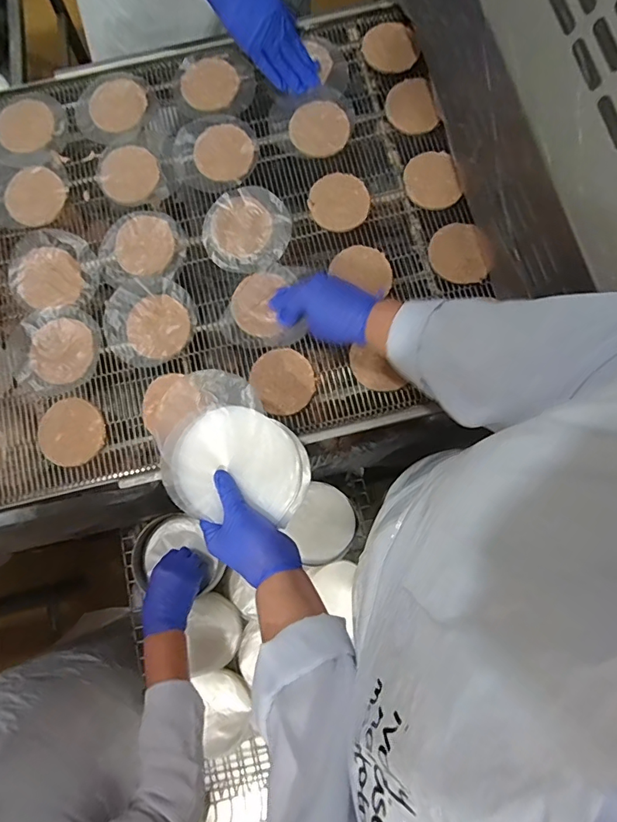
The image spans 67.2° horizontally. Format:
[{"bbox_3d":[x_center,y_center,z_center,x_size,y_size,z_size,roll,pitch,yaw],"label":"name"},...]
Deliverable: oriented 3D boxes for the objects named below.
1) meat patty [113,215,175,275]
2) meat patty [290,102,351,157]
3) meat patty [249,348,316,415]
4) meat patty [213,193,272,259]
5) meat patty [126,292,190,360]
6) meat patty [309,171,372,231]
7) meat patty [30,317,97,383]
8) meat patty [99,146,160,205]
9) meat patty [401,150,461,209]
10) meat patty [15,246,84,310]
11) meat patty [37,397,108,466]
[{"bbox_3d":[-0.225,-0.228,0.635,0.080,0.005,0.086,0,79,-1],"label":"meat patty"},{"bbox_3d":[0.017,-0.406,0.663,0.084,0.012,0.083,-1,79,-1],"label":"meat patty"},{"bbox_3d":[-0.032,-0.039,0.594,0.074,0.008,0.082,-30,81,-7],"label":"meat patty"},{"bbox_3d":[-0.092,-0.254,0.637,0.077,0.011,0.085,-42,82,-9],"label":"meat patty"},{"bbox_3d":[-0.197,-0.112,0.611,0.083,0.008,0.080,0,79,-1],"label":"meat patty"},{"bbox_3d":[0.042,-0.291,0.642,0.079,0.013,0.081,0,79,-1],"label":"meat patty"},{"bbox_3d":[-0.323,-0.081,0.609,0.077,0.006,0.083,0,79,-1],"label":"meat patty"},{"bbox_3d":[-0.254,-0.336,0.659,0.082,0.010,0.090,0,79,-1],"label":"meat patty"},{"bbox_3d":[0.167,-0.318,0.638,0.065,0.013,0.081,-13,82,10],"label":"meat patty"},{"bbox_3d":[-0.350,-0.179,0.629,0.090,0.008,0.083,27,79,4],"label":"meat patty"},{"bbox_3d":[-0.302,0.027,0.590,0.087,0.004,0.081,0,79,-1],"label":"meat patty"}]

